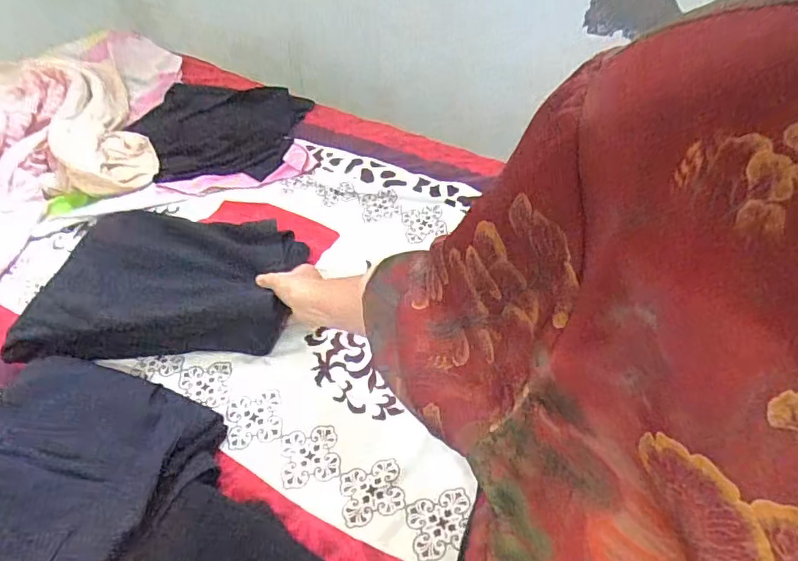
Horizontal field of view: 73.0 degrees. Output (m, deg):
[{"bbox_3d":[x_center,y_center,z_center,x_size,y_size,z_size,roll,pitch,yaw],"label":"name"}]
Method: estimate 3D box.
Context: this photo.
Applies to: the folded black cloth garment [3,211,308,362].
[{"bbox_3d":[-0.319,0.002,0.762,0.331,0.078,0.241,0,43,3],"label":"folded black cloth garment"}]

